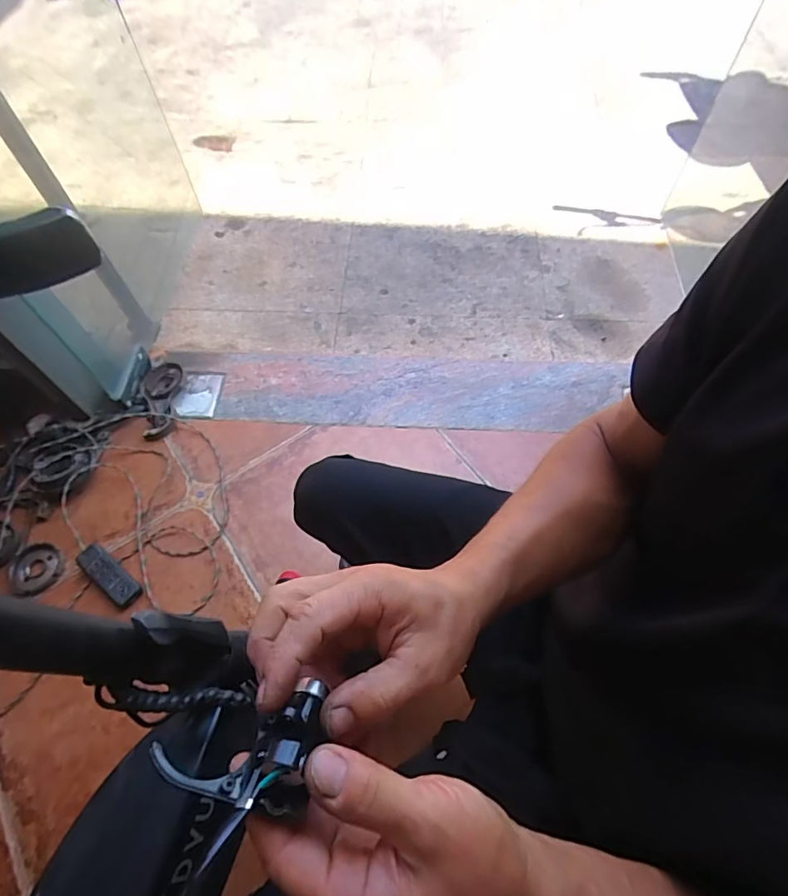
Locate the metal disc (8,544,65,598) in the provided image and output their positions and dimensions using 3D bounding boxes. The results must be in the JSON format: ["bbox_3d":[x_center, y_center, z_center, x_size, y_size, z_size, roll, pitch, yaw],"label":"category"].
[{"bbox_3d":[-0.693,0.235,0.960,0.093,0.014,0.099,-1,61,1],"label":"metal disc"}]

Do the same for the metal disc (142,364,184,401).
[{"bbox_3d":[-0.536,-0.155,1.150,0.097,0.017,0.092,-4,70,11],"label":"metal disc"}]

